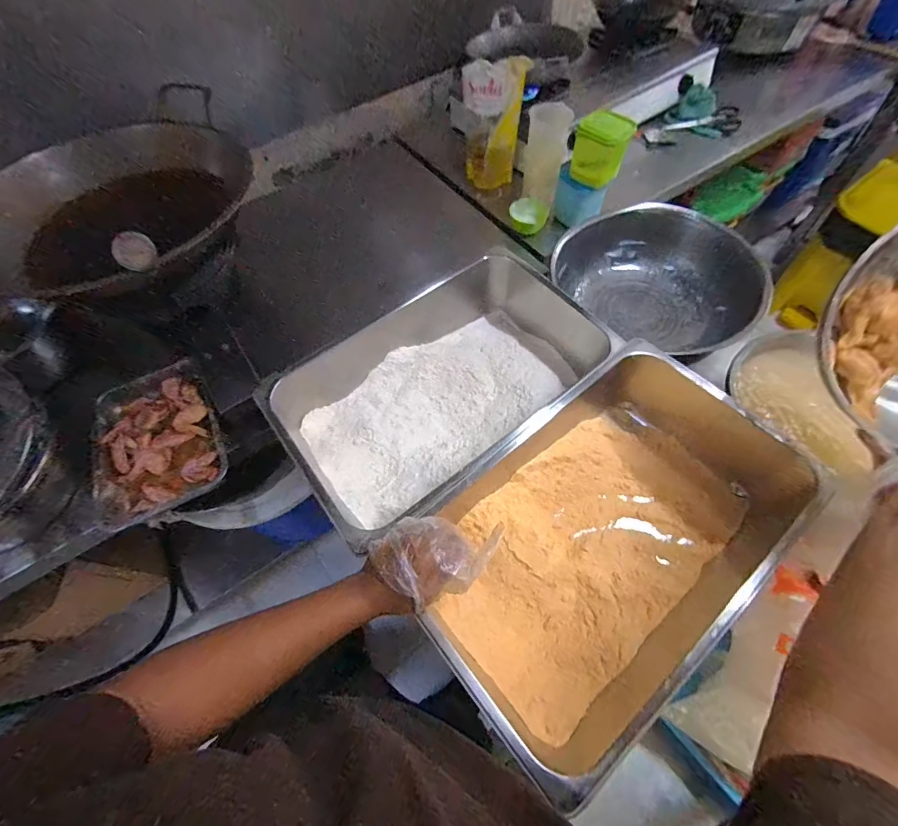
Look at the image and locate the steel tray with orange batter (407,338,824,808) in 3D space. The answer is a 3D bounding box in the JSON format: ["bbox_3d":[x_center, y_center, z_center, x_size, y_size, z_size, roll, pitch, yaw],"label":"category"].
[{"bbox_3d":[0.225,0.152,0.592,0.540,0.151,0.332,-37,67,-16],"label":"steel tray with orange batter"}]

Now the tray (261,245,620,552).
[{"bbox_3d":[0.005,-0.044,0.713,0.537,0.133,0.326,-35,66,-15],"label":"tray"}]

